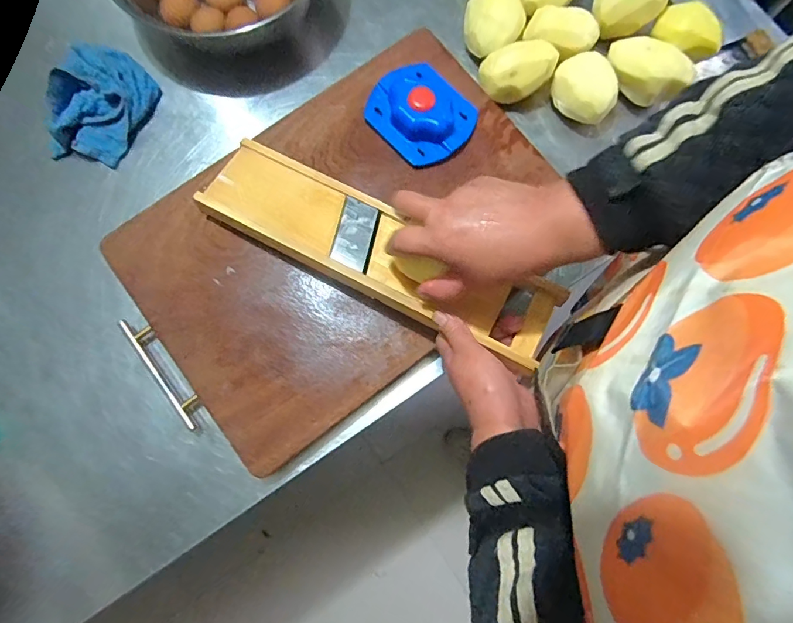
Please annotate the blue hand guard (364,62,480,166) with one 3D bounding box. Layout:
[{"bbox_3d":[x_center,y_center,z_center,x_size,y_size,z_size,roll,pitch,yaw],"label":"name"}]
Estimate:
[{"bbox_3d":[0.029,-0.236,0.539,0.103,0.034,0.121,-44,83,-9],"label":"blue hand guard"}]

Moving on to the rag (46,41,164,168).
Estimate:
[{"bbox_3d":[-0.358,-0.254,0.563,0.102,0.051,0.144,15,79,2],"label":"rag"}]

